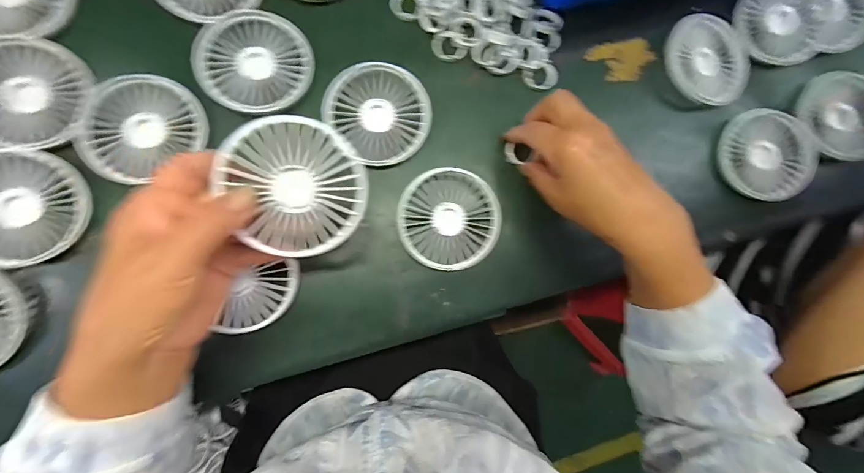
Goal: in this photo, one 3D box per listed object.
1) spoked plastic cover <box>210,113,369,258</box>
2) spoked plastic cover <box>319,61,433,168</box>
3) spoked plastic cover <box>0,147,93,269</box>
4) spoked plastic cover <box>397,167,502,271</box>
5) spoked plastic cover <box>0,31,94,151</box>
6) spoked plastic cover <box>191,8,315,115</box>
[{"bbox_3d":[-0.085,-0.030,0.227,0.085,0.005,0.083,11,98,-22],"label":"spoked plastic cover"},{"bbox_3d":[-0.044,-0.108,0.313,0.078,0.011,0.088,-42,91,-8],"label":"spoked plastic cover"},{"bbox_3d":[-0.317,-0.022,0.278,0.086,0.017,0.088,10,84,-6],"label":"spoked plastic cover"},{"bbox_3d":[0.015,-0.015,0.320,0.087,0.022,0.084,4,85,-7],"label":"spoked plastic cover"},{"bbox_3d":[-0.321,-0.113,0.286,0.087,0.020,0.087,-25,89,-8],"label":"spoked plastic cover"},{"bbox_3d":[-0.147,-0.147,0.304,0.089,0.011,0.088,8,85,-6],"label":"spoked plastic cover"}]

